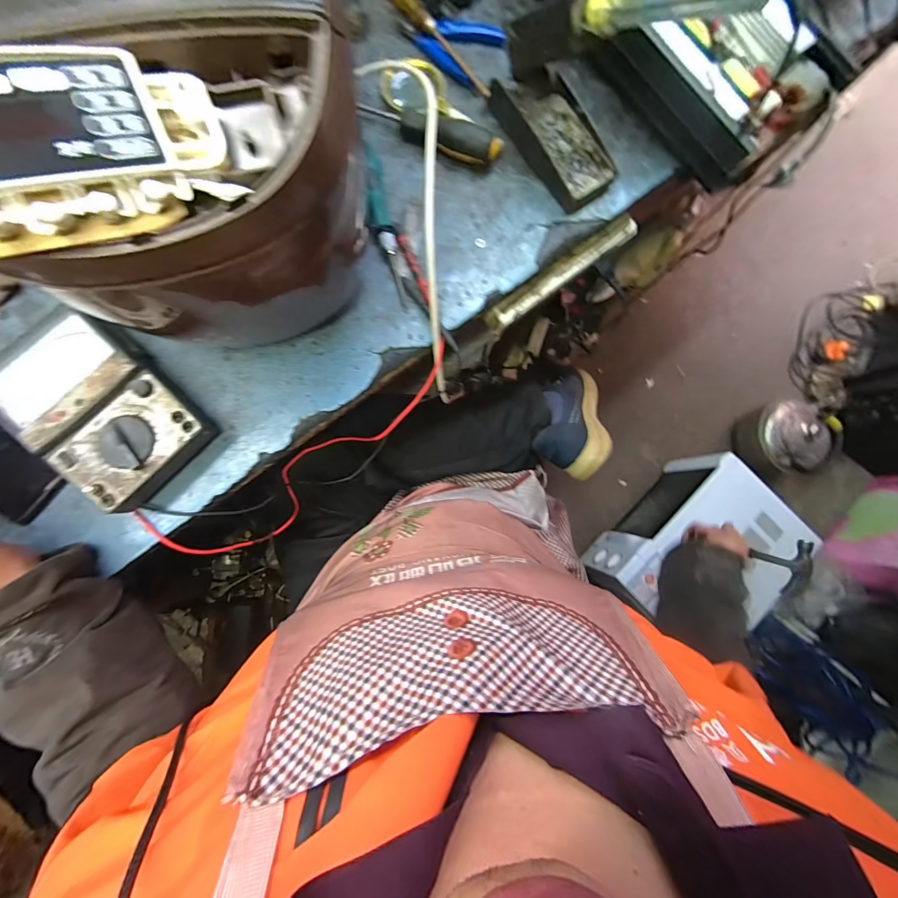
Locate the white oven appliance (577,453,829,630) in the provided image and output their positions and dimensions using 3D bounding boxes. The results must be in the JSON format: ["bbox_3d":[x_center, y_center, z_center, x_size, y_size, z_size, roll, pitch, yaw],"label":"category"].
[{"bbox_3d":[0.684,0.296,1.085,0.452,0.288,0.340,-44,89,-8],"label":"white oven appliance"}]

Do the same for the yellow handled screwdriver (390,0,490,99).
[{"bbox_3d":[-0.026,-0.475,0.436,0.017,0.020,0.213,-36,88,-7],"label":"yellow handled screwdriver"}]

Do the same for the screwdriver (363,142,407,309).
[{"bbox_3d":[-0.069,-0.234,0.410,0.022,0.023,0.160,-15,95,-6],"label":"screwdriver"}]

